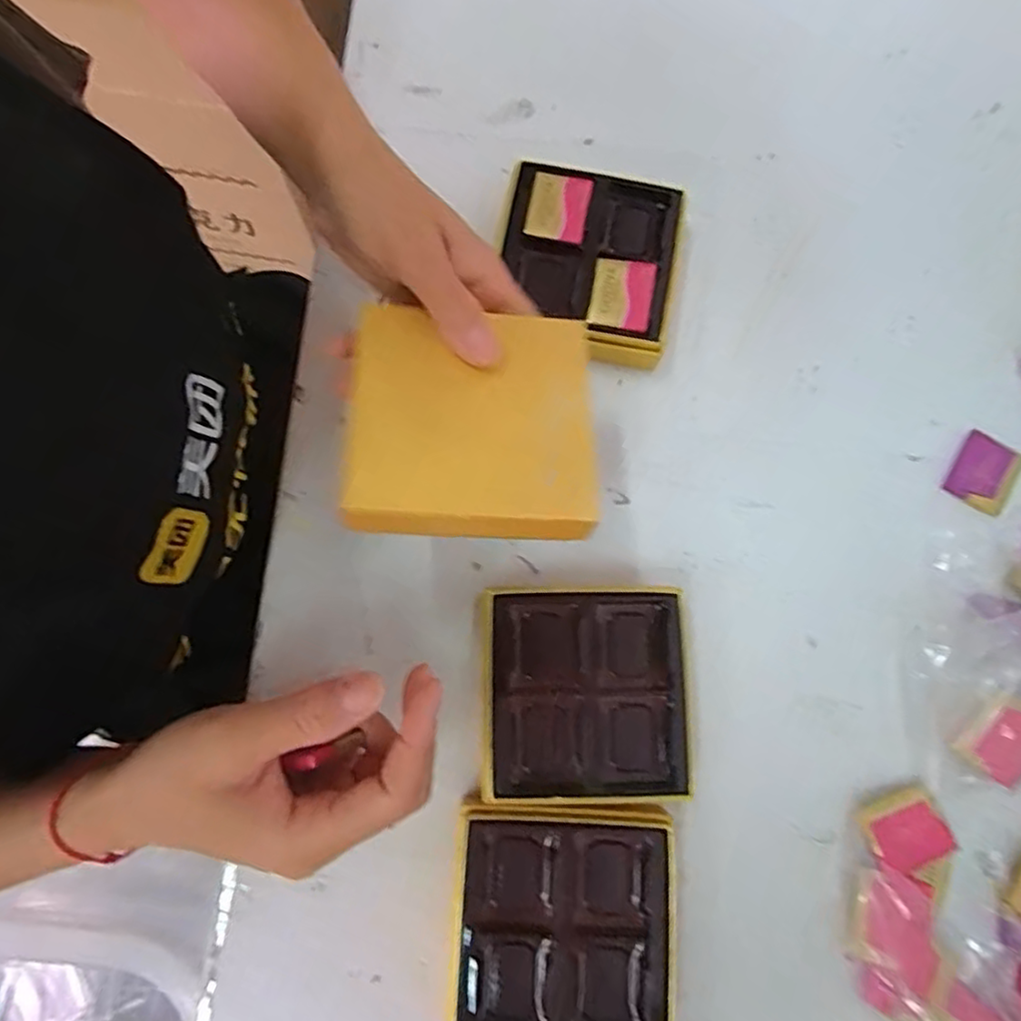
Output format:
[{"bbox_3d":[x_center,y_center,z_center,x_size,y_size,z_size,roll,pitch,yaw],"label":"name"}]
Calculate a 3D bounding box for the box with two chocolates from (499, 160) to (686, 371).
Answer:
[{"bbox_3d":[0.041,-0.134,0.361,0.093,0.033,0.099,9,78,1],"label":"box with two chocolates"}]

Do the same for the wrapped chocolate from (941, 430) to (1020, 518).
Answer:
[{"bbox_3d":[0.258,-0.020,0.354,0.031,0.004,0.040,32,79,6],"label":"wrapped chocolate"}]

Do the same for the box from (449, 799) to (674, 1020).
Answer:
[{"bbox_3d":[0.023,0.185,0.297,0.094,0.028,0.098,3,78,0],"label":"box"}]

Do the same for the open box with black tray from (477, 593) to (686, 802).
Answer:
[{"bbox_3d":[0.034,0.088,0.318,0.095,0.031,0.094,1,78,-1],"label":"open box with black tray"}]

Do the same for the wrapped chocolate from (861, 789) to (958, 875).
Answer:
[{"bbox_3d":[0.190,0.155,0.314,0.037,0.012,0.033,-24,80,-6],"label":"wrapped chocolate"}]

